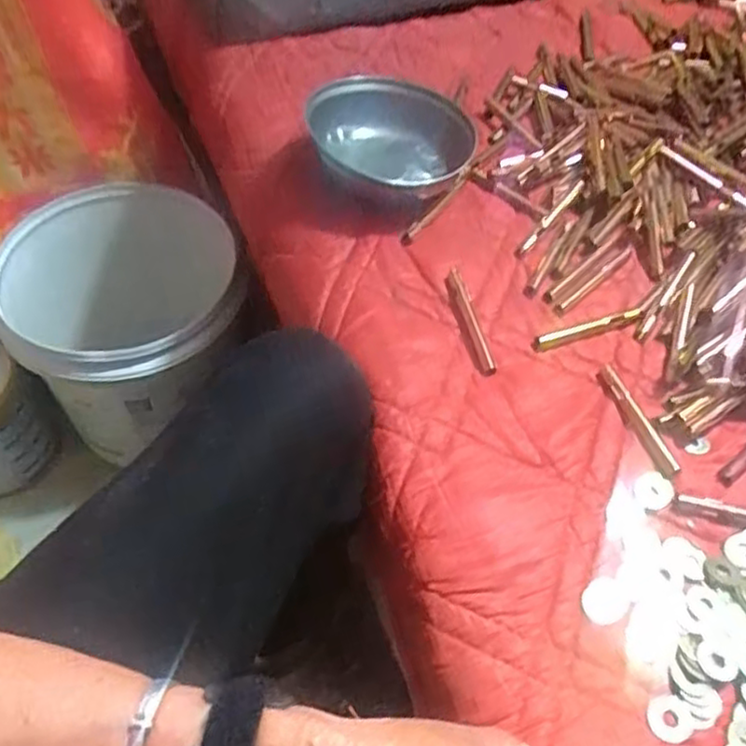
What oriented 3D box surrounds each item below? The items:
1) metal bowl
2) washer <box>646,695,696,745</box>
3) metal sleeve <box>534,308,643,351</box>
[{"bbox_3d":[0.014,-0.181,0.577,0.133,0.055,0.139,2,53,-2],"label":"metal bowl"},{"bbox_3d":[0.153,0.178,0.360,0.022,0.004,0.022,2,53,-2],"label":"washer"},{"bbox_3d":[0.157,-0.032,0.507,0.089,0.008,0.012,-16,56,-15],"label":"metal sleeve"}]

